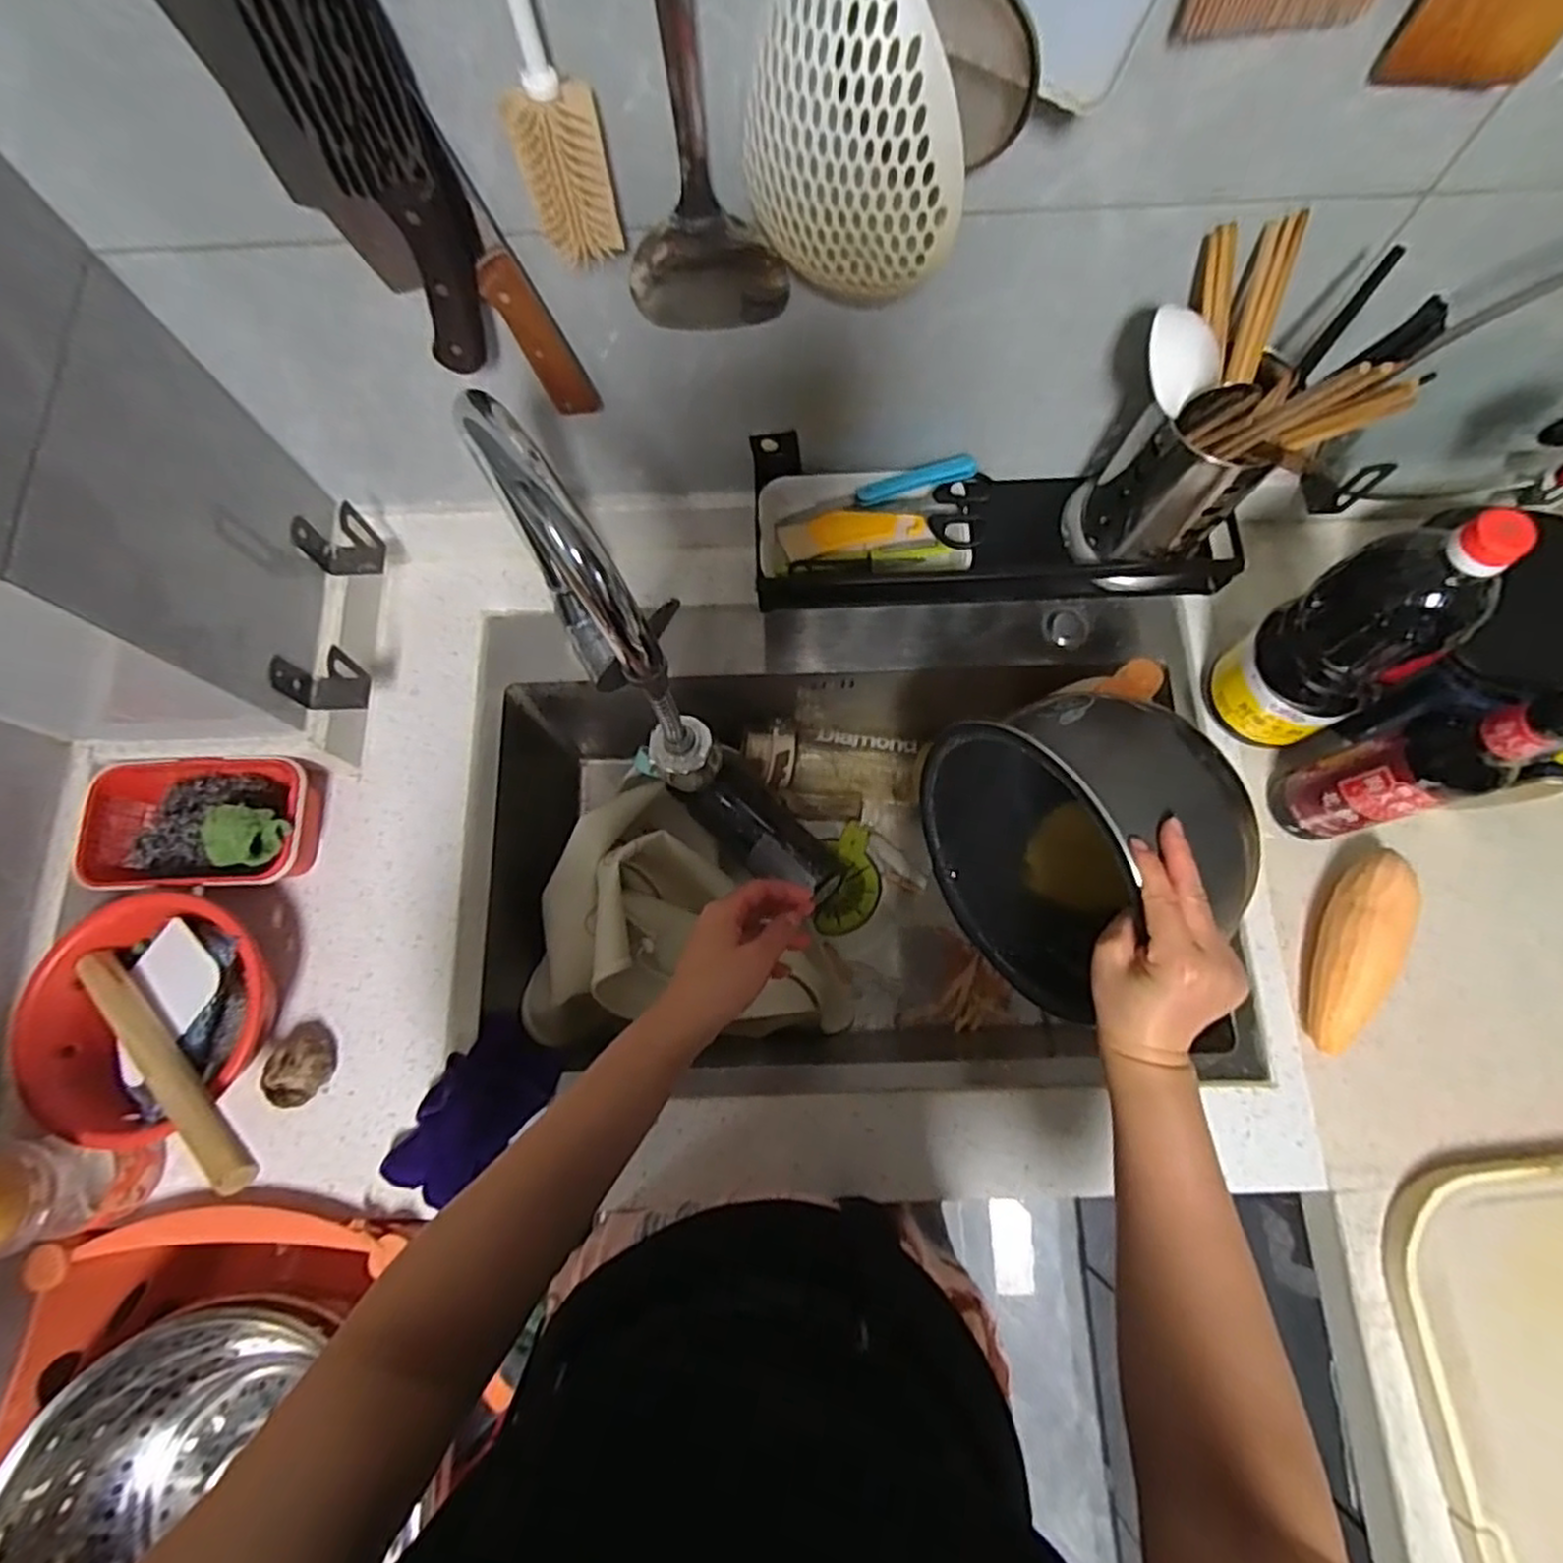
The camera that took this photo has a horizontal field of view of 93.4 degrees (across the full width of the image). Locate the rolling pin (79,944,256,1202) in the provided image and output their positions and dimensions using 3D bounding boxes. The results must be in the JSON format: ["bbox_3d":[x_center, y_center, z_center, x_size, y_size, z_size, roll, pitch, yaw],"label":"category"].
[{"bbox_3d":[-0.457,0.206,0.544,0.240,0.025,0.030,35,78,22],"label":"rolling pin"}]

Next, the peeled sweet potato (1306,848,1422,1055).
[{"bbox_3d":[0.467,0.136,0.595,0.056,0.057,0.168,25,77,7],"label":"peeled sweet potato"}]

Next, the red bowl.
[{"bbox_3d":[-0.488,0.186,0.589,0.174,0.068,0.177,-1,75,1],"label":"red bowl"}]

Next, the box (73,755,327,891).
[{"bbox_3d":[-0.492,0.037,0.632,0.177,0.071,0.110,-2,75,0],"label":"box"}]

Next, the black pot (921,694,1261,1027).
[{"bbox_3d":[0.222,0.047,0.536,0.171,0.201,0.201,-17,75,-4],"label":"black pot"}]

